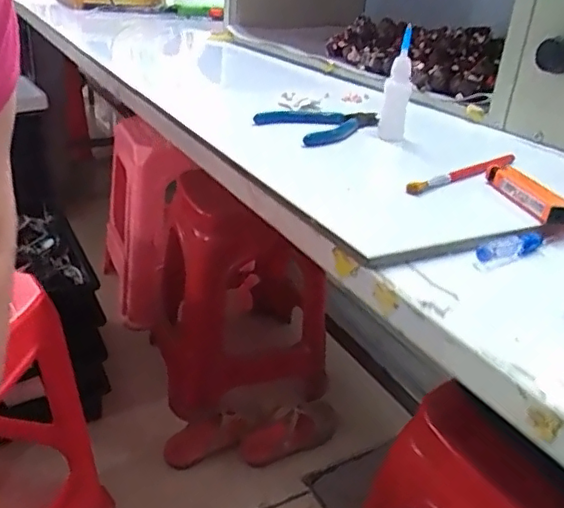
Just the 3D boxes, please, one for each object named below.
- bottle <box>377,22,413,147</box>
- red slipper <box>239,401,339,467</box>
[{"bbox_3d":[0.102,-0.147,0.516,0.022,0.093,0.030,9,28,6],"label":"bottle"},{"bbox_3d":[0.029,0.368,1.236,0.231,0.070,0.103,-19,36,-38],"label":"red slipper"}]

